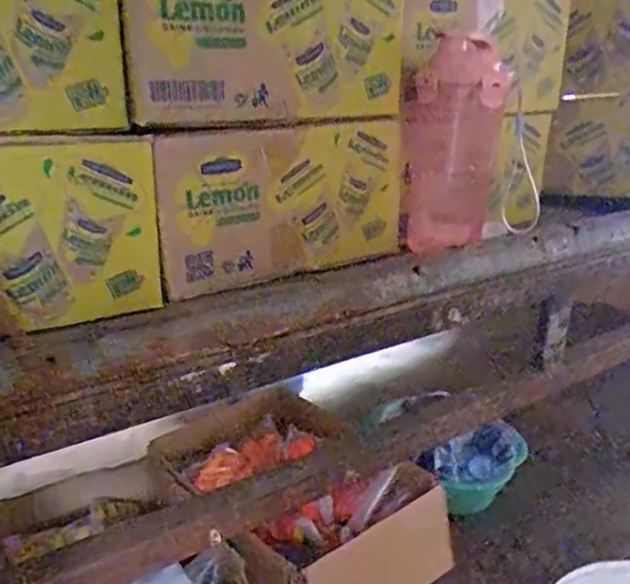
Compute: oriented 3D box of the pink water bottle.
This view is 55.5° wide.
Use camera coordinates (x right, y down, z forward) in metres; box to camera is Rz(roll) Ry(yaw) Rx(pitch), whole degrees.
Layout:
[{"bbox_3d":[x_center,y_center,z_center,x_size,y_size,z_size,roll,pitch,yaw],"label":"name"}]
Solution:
[{"bbox_3d":[0.131,-0.130,0.580,0.089,0.199,0.072,3,22,8],"label":"pink water bottle"}]

